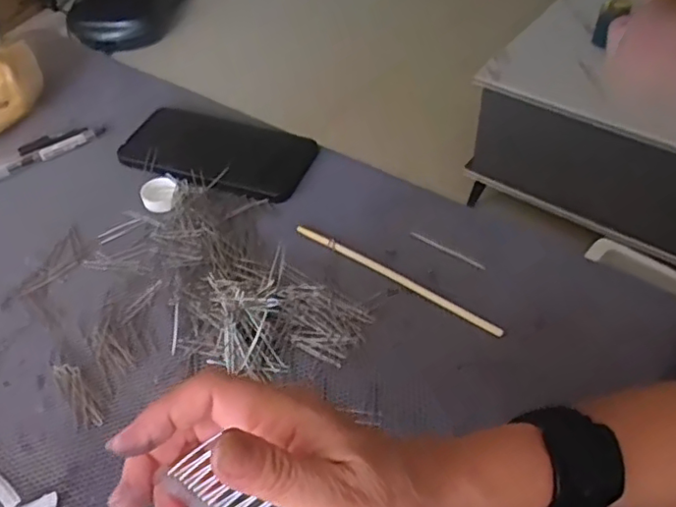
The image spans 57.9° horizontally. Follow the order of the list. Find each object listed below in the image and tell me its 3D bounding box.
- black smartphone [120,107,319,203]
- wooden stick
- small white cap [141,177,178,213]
[{"bbox_3d":[-0.107,-0.088,0.524,0.164,0.016,0.077,13,58,15],"label":"black smartphone"},{"bbox_3d":[0.040,0.016,0.435,0.168,0.005,0.010,28,53,25],"label":"wooden stick"},{"bbox_3d":[-0.144,-0.047,0.496,0.029,0.015,0.030,-1,46,1],"label":"small white cap"}]

